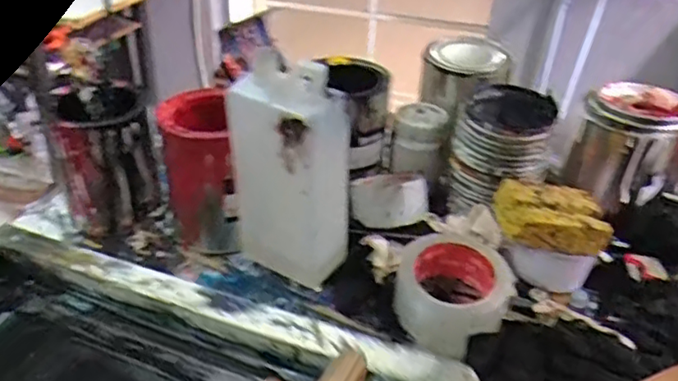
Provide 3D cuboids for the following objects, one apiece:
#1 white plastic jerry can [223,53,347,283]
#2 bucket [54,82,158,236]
[{"bbox_3d":[-0.042,-0.017,0.577,0.101,0.210,0.062,22,39,31],"label":"white plastic jerry can"},{"bbox_3d":[-0.259,-0.033,0.687,0.097,0.135,0.097,-12,37,-19],"label":"bucket"}]

